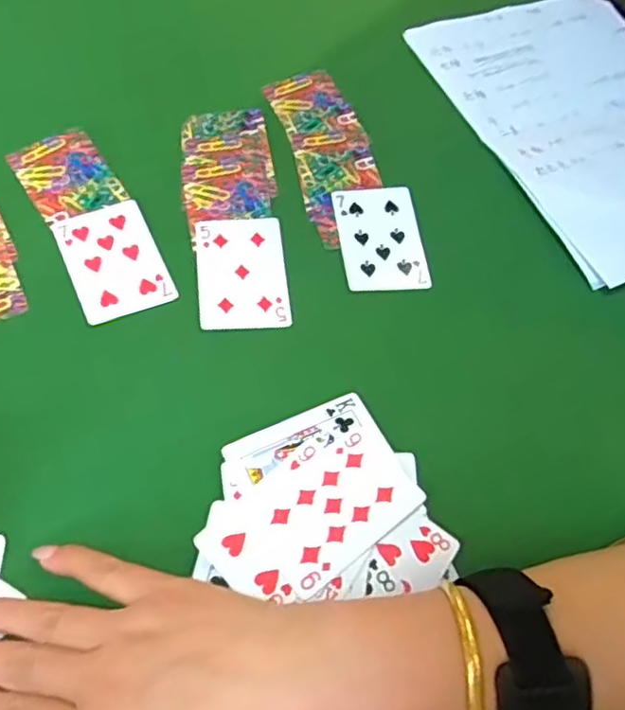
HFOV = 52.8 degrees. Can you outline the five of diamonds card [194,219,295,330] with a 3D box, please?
[{"bbox_3d":[-0.046,-0.056,0.417,0.057,0.004,0.089,-4,62,-10],"label":"five of diamonds card"}]

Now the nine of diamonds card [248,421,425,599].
[{"bbox_3d":[0.014,0.081,0.339,0.088,0.004,0.053,-34,70,-22],"label":"nine of diamonds card"}]

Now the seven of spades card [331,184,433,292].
[{"bbox_3d":[0.047,-0.083,0.442,0.058,0.004,0.089,-5,63,-7],"label":"seven of spades card"}]

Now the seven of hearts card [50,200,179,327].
[{"bbox_3d":[-0.130,-0.063,0.412,0.058,0.004,0.088,-22,66,-16],"label":"seven of hearts card"}]

